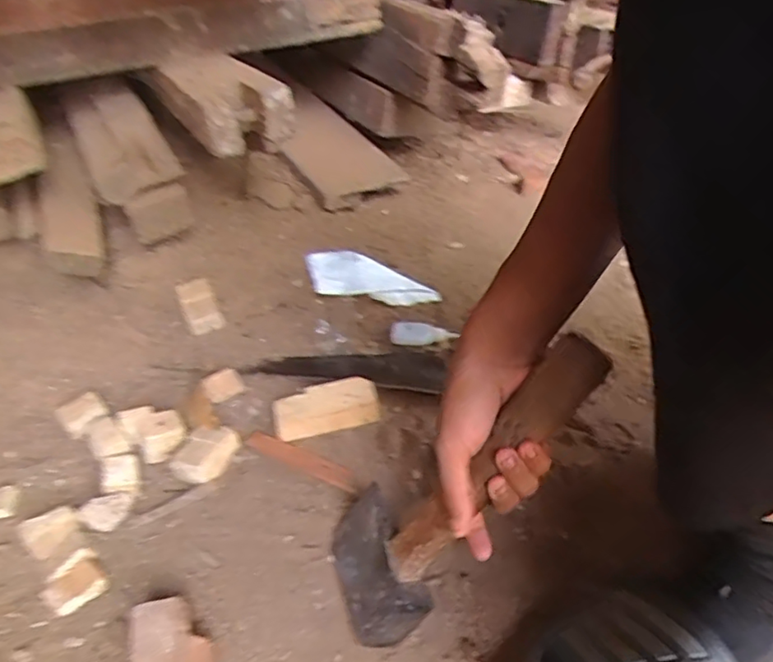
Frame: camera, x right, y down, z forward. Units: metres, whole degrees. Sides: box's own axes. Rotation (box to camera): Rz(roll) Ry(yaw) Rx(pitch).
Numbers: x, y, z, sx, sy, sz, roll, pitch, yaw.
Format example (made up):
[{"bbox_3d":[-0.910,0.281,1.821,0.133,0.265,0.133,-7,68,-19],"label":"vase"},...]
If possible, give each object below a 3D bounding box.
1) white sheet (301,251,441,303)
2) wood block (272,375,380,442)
[{"bbox_3d":[-0.019,-0.078,0.839,0.176,0.027,0.088,5,38,2],"label":"white sheet"},{"bbox_3d":[-0.064,0.079,0.642,0.106,0.026,0.052,-8,39,-13],"label":"wood block"}]

